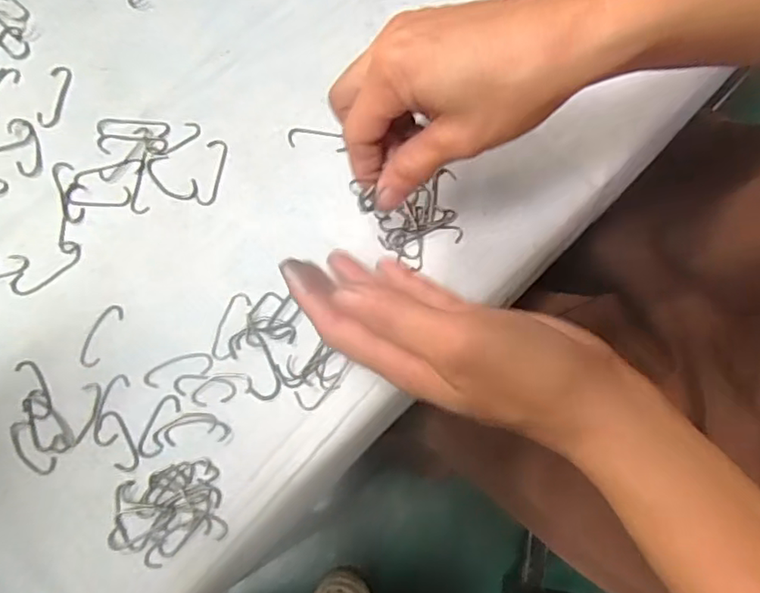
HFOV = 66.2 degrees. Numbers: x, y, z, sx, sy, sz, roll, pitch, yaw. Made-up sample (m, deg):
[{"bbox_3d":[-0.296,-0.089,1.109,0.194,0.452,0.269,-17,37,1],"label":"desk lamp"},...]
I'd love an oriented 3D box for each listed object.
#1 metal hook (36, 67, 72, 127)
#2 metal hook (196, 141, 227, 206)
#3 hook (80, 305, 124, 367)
[{"bbox_3d":[-0.204,-0.126,0.364,0.015,0.004,0.043,6,74,3],"label":"metal hook"},{"bbox_3d":[-0.100,-0.074,0.348,0.012,0.004,0.043,5,73,3],"label":"metal hook"},{"bbox_3d":[-0.153,0.020,0.317,0.013,0.004,0.036,21,75,7],"label":"hook"}]

